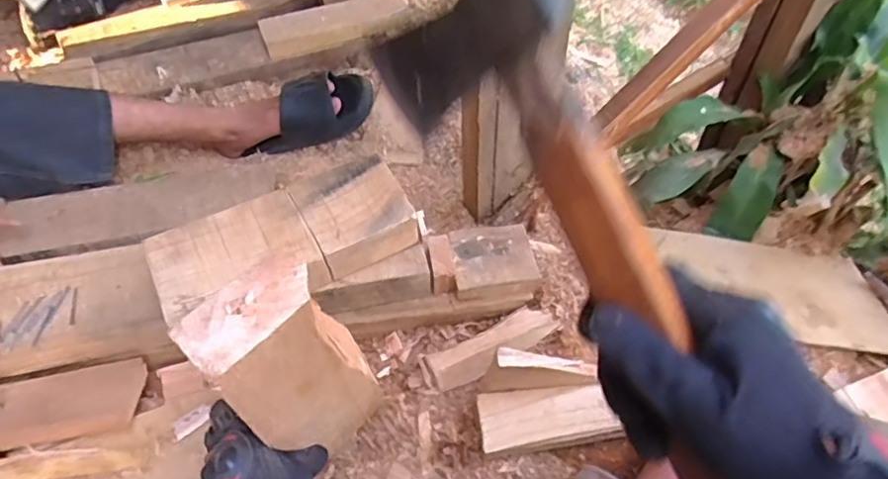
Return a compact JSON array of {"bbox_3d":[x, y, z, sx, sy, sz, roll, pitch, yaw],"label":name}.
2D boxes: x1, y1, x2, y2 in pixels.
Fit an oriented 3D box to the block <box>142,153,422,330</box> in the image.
[{"bbox_3d":[-0.181,0.001,0.679,0.282,0.058,0.126,-28,55,-19],"label":"block"}]

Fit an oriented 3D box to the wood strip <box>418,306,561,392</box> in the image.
[{"bbox_3d":[0.056,0.129,0.710,0.166,0.034,0.056,-23,54,-16],"label":"wood strip"}]

